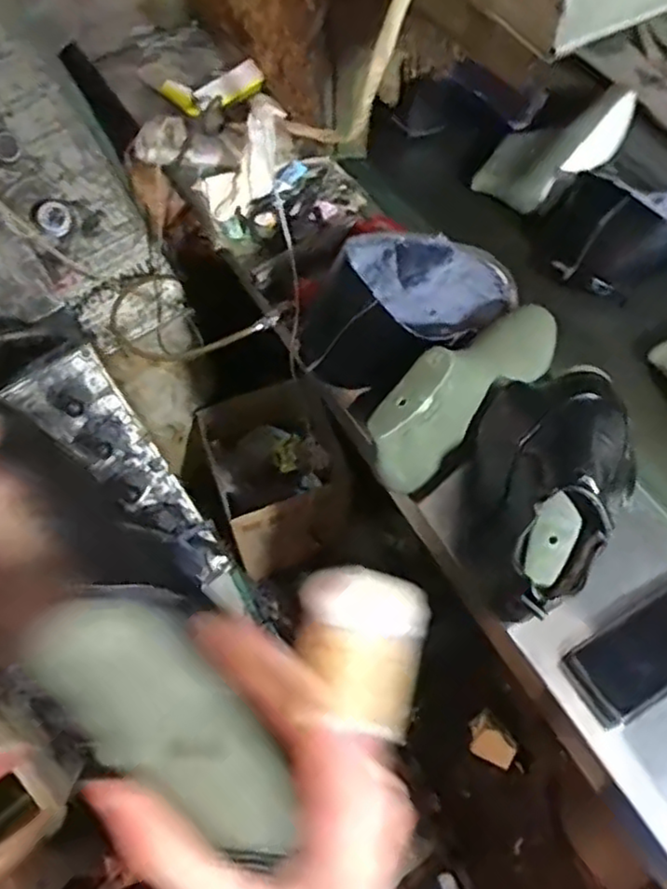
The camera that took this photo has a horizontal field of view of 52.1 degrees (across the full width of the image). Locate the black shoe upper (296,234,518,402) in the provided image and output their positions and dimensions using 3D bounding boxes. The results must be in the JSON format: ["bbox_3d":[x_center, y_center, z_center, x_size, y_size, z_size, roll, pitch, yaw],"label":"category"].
[{"bbox_3d":[0.106,-0.168,0.821,0.303,0.126,0.165,-30,64,-34],"label":"black shoe upper"}]

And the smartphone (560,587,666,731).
[{"bbox_3d":[0.314,0.200,0.668,0.172,0.015,0.077,-33,65,-4],"label":"smartphone"}]

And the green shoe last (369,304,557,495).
[{"bbox_3d":[0.147,-0.071,0.715,0.084,0.102,0.278,39,70,20],"label":"green shoe last"}]

